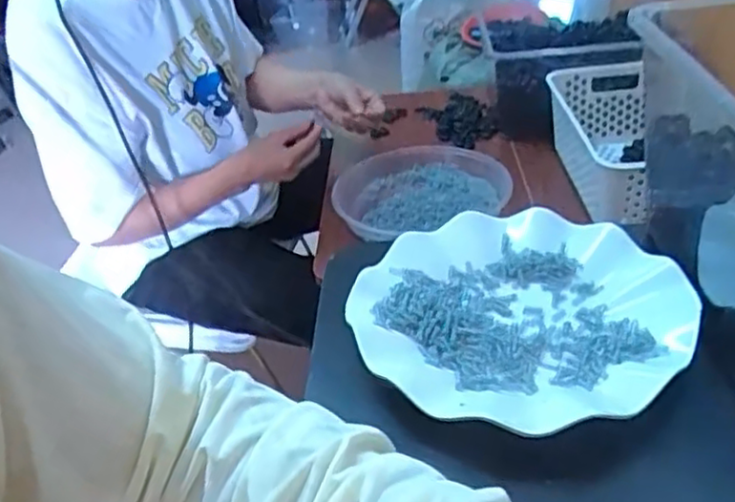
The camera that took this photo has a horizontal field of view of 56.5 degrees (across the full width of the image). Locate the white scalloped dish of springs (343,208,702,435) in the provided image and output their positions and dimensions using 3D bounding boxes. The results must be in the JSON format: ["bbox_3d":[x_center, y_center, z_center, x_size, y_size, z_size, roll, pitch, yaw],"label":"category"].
[{"bbox_3d":[0.086,0.034,0.396,0.178,0.024,0.182,-5,36,4],"label":"white scalloped dish of springs"}]

